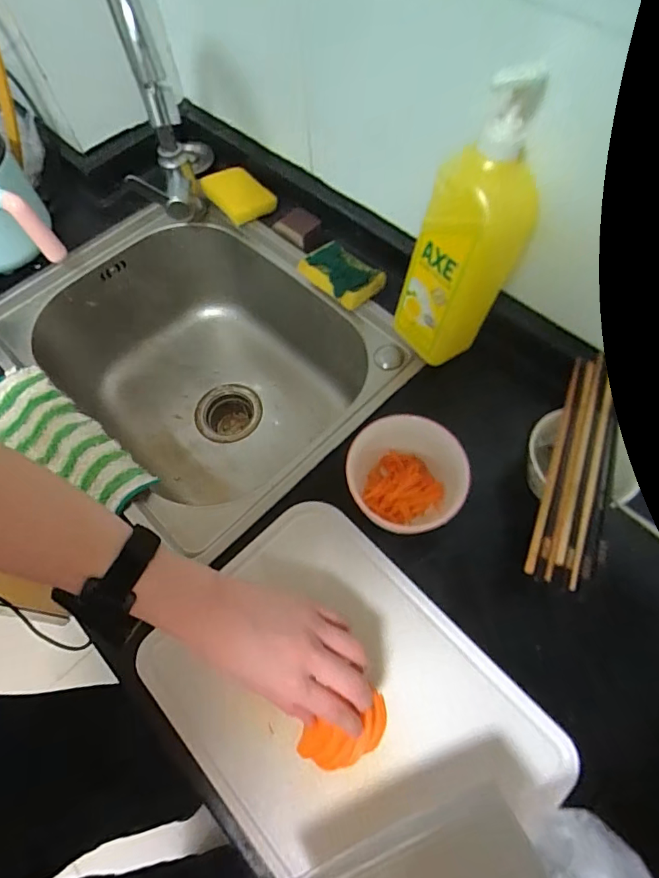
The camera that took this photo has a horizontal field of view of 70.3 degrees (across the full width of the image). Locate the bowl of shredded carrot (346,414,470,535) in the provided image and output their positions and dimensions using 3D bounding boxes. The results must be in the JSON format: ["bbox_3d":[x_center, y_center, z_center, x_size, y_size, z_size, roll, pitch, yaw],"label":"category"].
[{"bbox_3d":[0.078,0.038,0.471,0.108,0.066,0.108,-1,64,2],"label":"bowl of shredded carrot"}]

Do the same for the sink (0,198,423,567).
[{"bbox_3d":[-0.170,-0.083,0.700,0.367,0.234,0.483,-41,69,-16],"label":"sink"}]

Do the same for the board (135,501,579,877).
[{"bbox_3d":[0.013,0.231,0.413,0.323,0.009,0.243,41,72,20],"label":"board"}]

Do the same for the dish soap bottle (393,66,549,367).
[{"bbox_3d":[0.135,-0.190,0.466,0.096,0.271,0.073,-28,66,-11],"label":"dish soap bottle"}]

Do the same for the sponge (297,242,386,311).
[{"bbox_3d":[0.014,-0.221,0.622,0.104,0.027,0.073,39,71,19],"label":"sponge"}]

